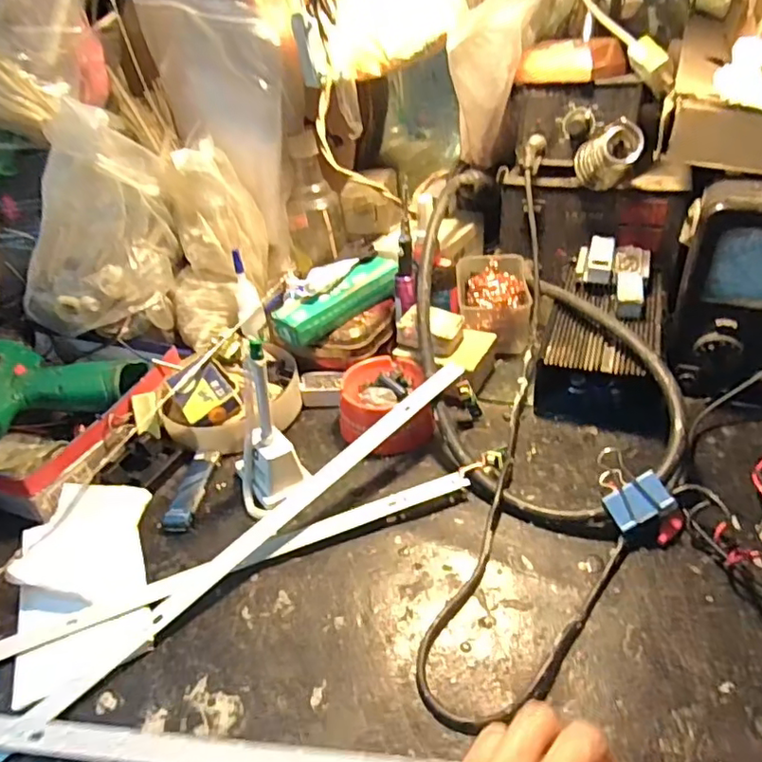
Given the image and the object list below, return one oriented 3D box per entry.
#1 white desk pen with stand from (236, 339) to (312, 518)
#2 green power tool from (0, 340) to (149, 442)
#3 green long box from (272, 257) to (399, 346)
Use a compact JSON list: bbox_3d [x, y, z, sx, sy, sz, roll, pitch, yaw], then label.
[{"bbox_3d":[-0.094,0.037,0.442,0.053,0.122,0.054,-23,42,-20],"label":"white desk pen with stand"},{"bbox_3d":[-0.304,-0.009,0.538,0.155,0.049,0.128,-18,41,-14],"label":"green power tool"},{"bbox_3d":[-0.042,-0.079,0.580,0.153,0.034,0.043,-33,46,-29],"label":"green long box"}]

